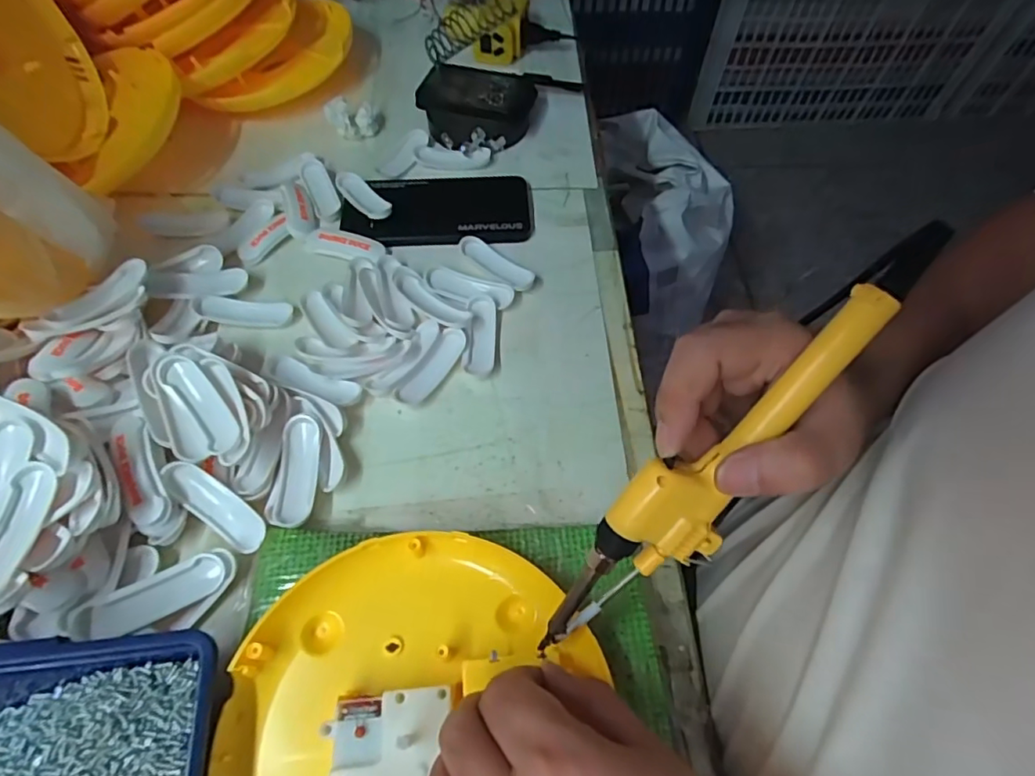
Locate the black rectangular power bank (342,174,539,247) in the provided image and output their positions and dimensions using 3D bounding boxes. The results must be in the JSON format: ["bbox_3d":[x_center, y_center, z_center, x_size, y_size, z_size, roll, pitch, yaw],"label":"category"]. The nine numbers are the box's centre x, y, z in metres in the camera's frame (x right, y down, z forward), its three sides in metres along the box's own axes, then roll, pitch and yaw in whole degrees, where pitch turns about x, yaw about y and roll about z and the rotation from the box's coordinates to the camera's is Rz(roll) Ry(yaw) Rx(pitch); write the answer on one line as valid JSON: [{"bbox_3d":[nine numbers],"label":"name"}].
[{"bbox_3d":[-0.067,-0.160,0.476,0.157,0.013,0.083,0,59,-3],"label":"black rectangular power bank"}]

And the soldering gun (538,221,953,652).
[{"bbox_3d":[0.089,0.031,0.234,0.040,0.029,0.234,44,103,21],"label":"soldering gun"}]

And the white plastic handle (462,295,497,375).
[{"bbox_3d":[-0.028,-0.041,0.411,0.023,0.011,0.068,3,59,-1],"label":"white plastic handle"}]

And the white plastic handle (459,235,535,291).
[{"bbox_3d":[-0.016,-0.100,0.441,0.071,0.009,0.022,36,64,17],"label":"white plastic handle"}]

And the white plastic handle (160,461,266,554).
[{"bbox_3d":[-0.181,0.071,0.329,0.070,0.013,0.022,38,64,0],"label":"white plastic handle"}]

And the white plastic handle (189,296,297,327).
[{"bbox_3d":[-0.207,-0.059,0.414,0.070,0.010,0.023,1,59,-2],"label":"white plastic handle"}]

